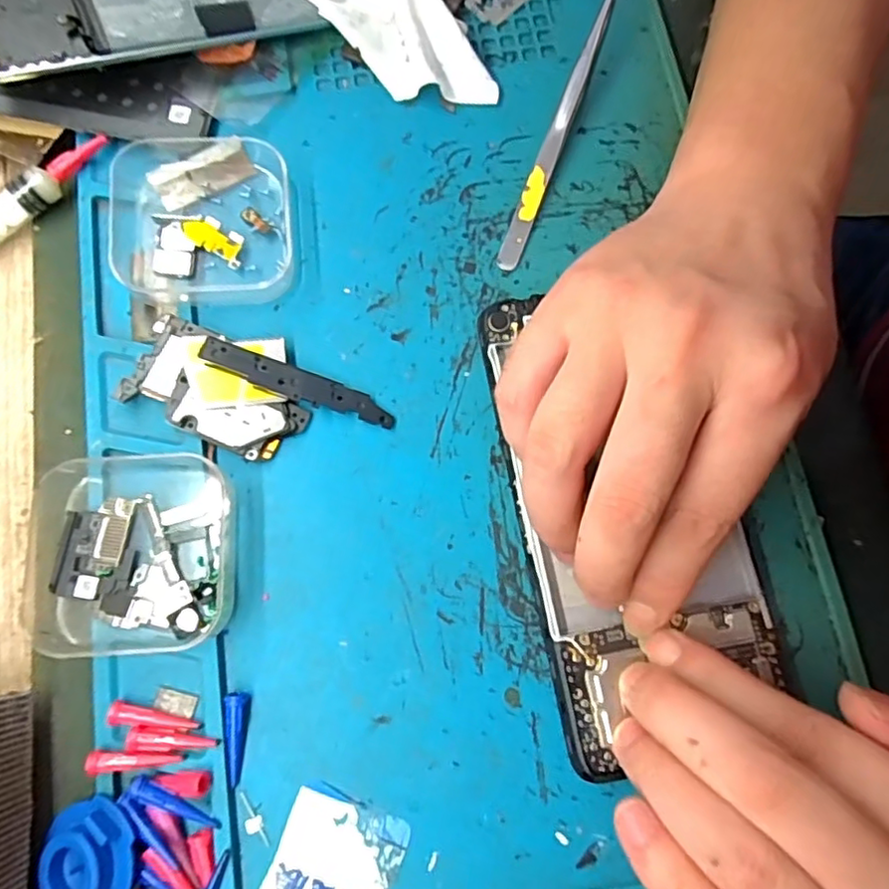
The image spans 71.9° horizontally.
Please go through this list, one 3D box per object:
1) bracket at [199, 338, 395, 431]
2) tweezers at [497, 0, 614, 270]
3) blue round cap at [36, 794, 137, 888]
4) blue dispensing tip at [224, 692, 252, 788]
[{"bbox_3d":[-0.052,-0.022,0.221,0.071,0.004,0.012,19,71,-5],"label":"bracket"},{"bbox_3d":[0.047,-0.130,0.246,0.009,0.010,0.132,21,78,5],"label":"tweezers"},{"bbox_3d":[-0.108,0.126,0.183,0.028,0.008,0.035,10,77,2],"label":"blue round cap"},{"bbox_3d":[-0.067,0.094,0.196,0.007,0.005,0.027,0,77,0],"label":"blue dispensing tip"}]

